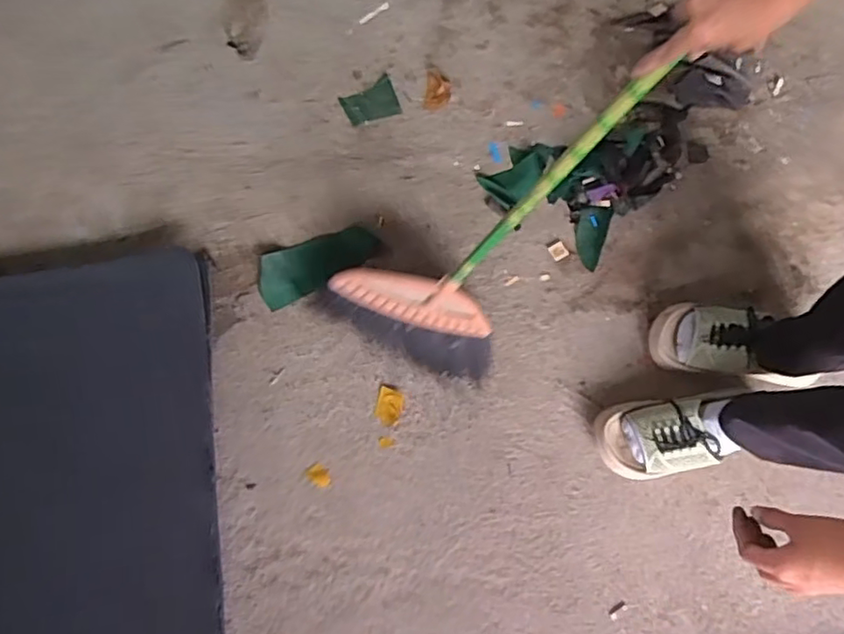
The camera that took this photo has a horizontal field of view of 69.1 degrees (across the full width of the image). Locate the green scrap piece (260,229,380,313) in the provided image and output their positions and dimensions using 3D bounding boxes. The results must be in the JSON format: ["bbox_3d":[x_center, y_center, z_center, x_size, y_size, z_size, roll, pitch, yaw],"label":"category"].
[{"bbox_3d":[-0.158,-0.082,0.926,0.187,0.017,0.079,-23,79,-3],"label":"green scrap piece"}]

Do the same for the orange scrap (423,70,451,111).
[{"bbox_3d":[0.025,-0.363,0.985,0.041,0.004,0.064,9,79,3],"label":"orange scrap"}]

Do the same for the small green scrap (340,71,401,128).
[{"bbox_3d":[-0.085,-0.347,0.986,0.086,0.004,0.066,-21,79,-3],"label":"small green scrap"}]

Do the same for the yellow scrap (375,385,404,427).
[{"bbox_3d":[-0.049,0.131,0.894,0.037,0.006,0.054,10,79,3],"label":"yellow scrap"}]

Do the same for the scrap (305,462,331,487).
[{"bbox_3d":[-0.150,0.230,0.889,0.037,0.004,0.027,41,82,9],"label":"scrap"}]

